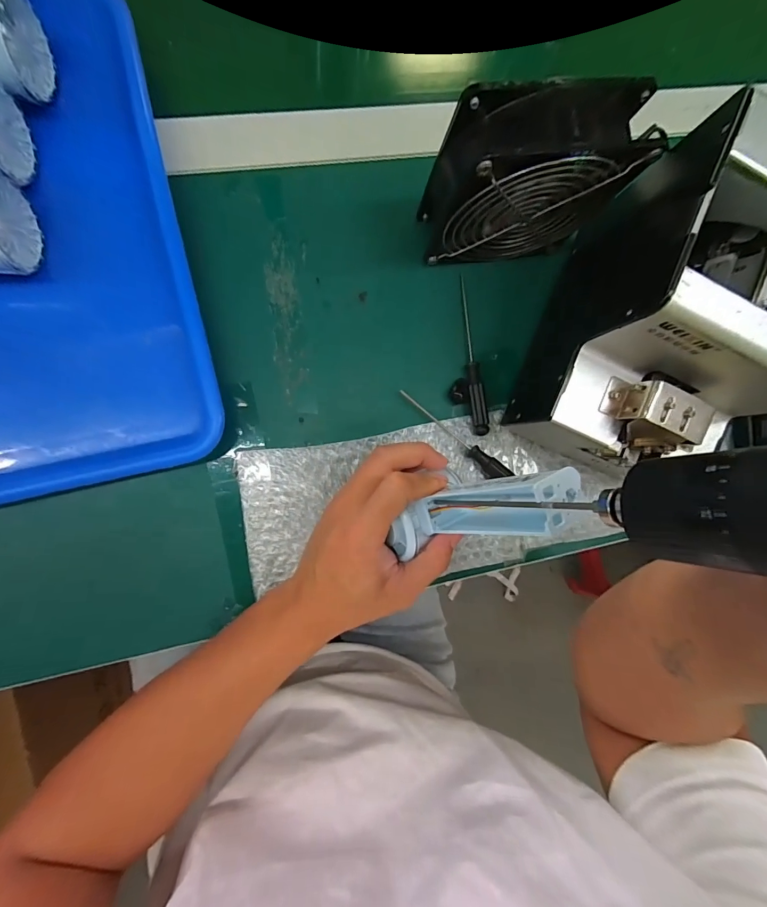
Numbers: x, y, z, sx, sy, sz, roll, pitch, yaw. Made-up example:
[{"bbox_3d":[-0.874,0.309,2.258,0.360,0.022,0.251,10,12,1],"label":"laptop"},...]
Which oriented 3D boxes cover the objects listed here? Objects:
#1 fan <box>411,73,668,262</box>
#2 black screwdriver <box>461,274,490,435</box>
[{"bbox_3d":[0.096,-0.181,0.272,0.123,0.119,0.050,-6,91,-7],"label":"fan"},{"bbox_3d":[0.072,-0.079,0.322,0.012,0.012,0.128,-6,91,-7],"label":"black screwdriver"}]

